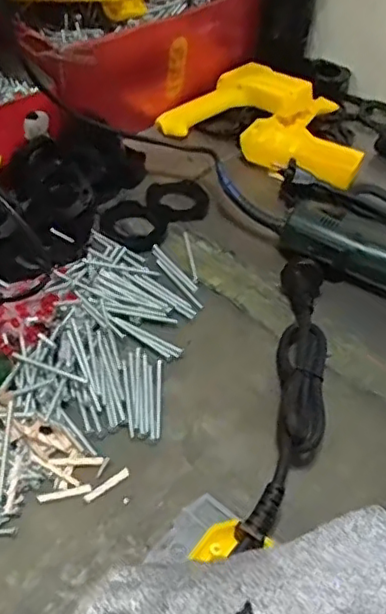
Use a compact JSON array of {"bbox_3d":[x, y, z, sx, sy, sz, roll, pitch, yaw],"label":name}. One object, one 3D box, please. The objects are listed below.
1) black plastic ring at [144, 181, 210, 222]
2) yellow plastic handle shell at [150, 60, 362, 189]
[{"bbox_3d":[-0.015,-0.104,0.582,0.059,0.012,0.059,4,47,-4],"label":"black plastic ring"},{"bbox_3d":[0.095,-0.207,0.662,0.214,0.046,0.160,31,51,20],"label":"yellow plastic handle shell"}]

